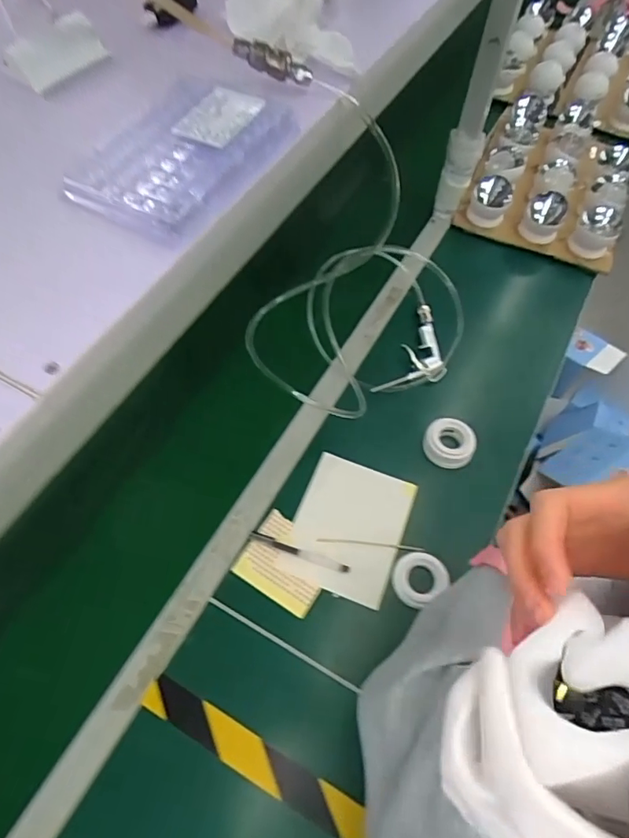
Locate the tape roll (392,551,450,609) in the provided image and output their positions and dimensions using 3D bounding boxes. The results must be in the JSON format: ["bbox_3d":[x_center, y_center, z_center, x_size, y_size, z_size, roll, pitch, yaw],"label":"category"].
[{"bbox_3d":[0.141,0.212,0.696,0.074,0.013,0.065,-34,66,-20],"label":"tape roll"}]

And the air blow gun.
[{"bbox_3d":[0.179,-0.101,0.867,0.089,0.032,0.198,24,62,12],"label":"air blow gun"}]

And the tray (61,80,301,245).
[{"bbox_3d":[-0.102,-0.214,0.410,0.122,0.024,0.172,24,61,11],"label":"tray"}]

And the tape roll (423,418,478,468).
[{"bbox_3d":[0.206,0.035,0.787,0.073,0.029,0.073,1,60,-2],"label":"tape roll"}]

